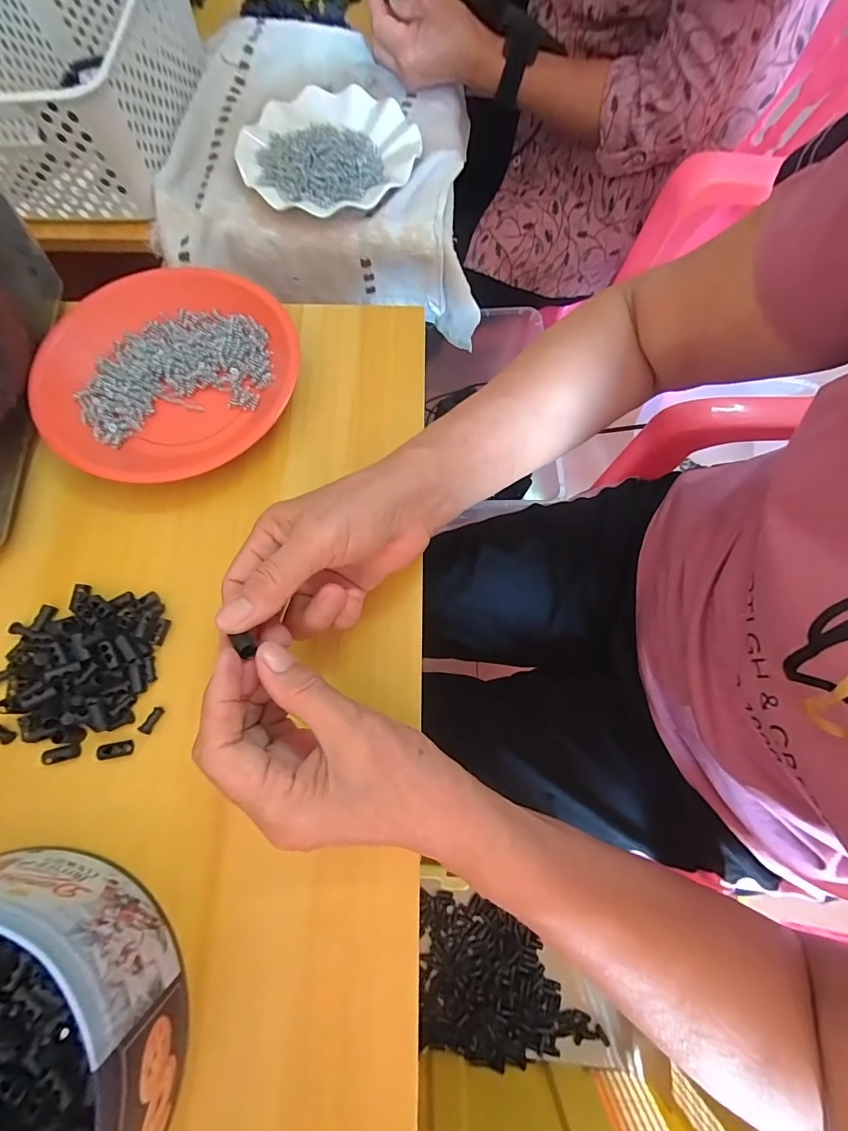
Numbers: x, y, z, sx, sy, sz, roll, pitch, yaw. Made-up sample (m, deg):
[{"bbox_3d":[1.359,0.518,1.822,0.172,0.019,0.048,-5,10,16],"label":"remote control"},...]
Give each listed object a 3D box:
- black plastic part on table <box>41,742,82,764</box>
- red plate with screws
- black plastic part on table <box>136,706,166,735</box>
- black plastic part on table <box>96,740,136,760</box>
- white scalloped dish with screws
[{"bbox_3d":[-0.223,0.116,0.272,0.021,0.005,0.009,-13,73,-4],"label":"black plastic part on table"},{"bbox_3d":[-0.207,-0.159,0.355,0.178,0.029,0.194,0,73,0],"label":"red plate with screws"},{"bbox_3d":[-0.172,0.097,0.280,0.007,0.005,0.017,22,74,7],"label":"black plastic part on table"},{"bbox_3d":[-0.191,0.114,0.274,0.021,0.004,0.009,-5,72,-15],"label":"black plastic part on table"},{"bbox_3d":[-0.106,-0.453,0.473,0.182,0.030,0.198,0,73,0],"label":"white scalloped dish with screws"}]

